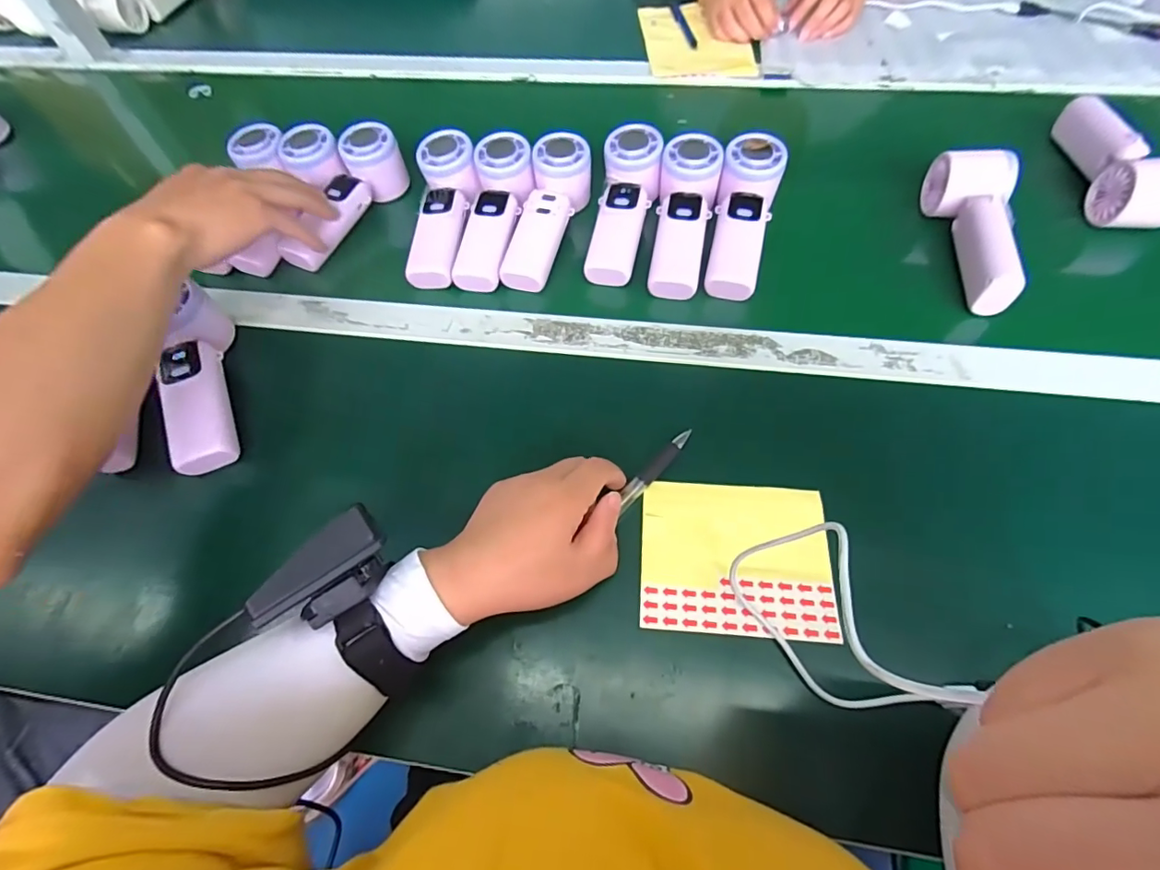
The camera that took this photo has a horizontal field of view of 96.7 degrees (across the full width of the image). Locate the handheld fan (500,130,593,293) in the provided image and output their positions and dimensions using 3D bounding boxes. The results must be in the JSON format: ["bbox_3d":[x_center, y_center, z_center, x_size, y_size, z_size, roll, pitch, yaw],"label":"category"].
[{"bbox_3d":[-0.032,-0.210,0.494,0.051,0.041,0.166,14,74,11],"label":"handheld fan"}]

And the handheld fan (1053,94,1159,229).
[{"bbox_3d":[0.506,-0.260,0.478,0.049,0.053,0.162,6,61,5],"label":"handheld fan"}]

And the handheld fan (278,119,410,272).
[{"bbox_3d":[-0.234,-0.236,0.508,0.057,0.053,0.156,17,63,11],"label":"handheld fan"}]

